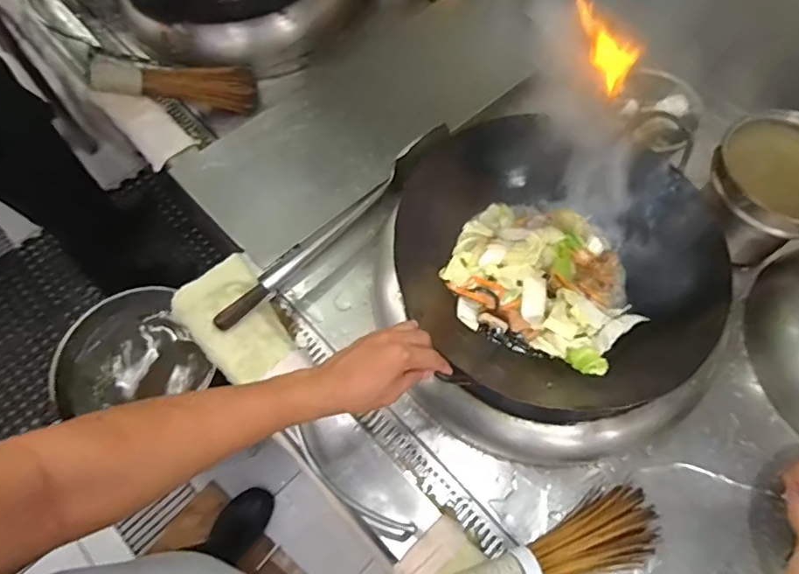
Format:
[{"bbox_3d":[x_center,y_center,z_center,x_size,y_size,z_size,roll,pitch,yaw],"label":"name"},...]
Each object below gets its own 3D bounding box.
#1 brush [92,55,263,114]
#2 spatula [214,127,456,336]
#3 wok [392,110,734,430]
[{"bbox_3d":[-0.421,-0.396,1.014,0.289,0.076,0.085,-4,62,-30],"label":"brush"},{"bbox_3d":[-0.106,-0.105,0.840,0.461,0.096,0.039,-40,72,-19],"label":"spatula"},{"bbox_3d":[0.206,-0.024,0.747,0.410,0.168,0.360,13,64,4],"label":"wok"}]

